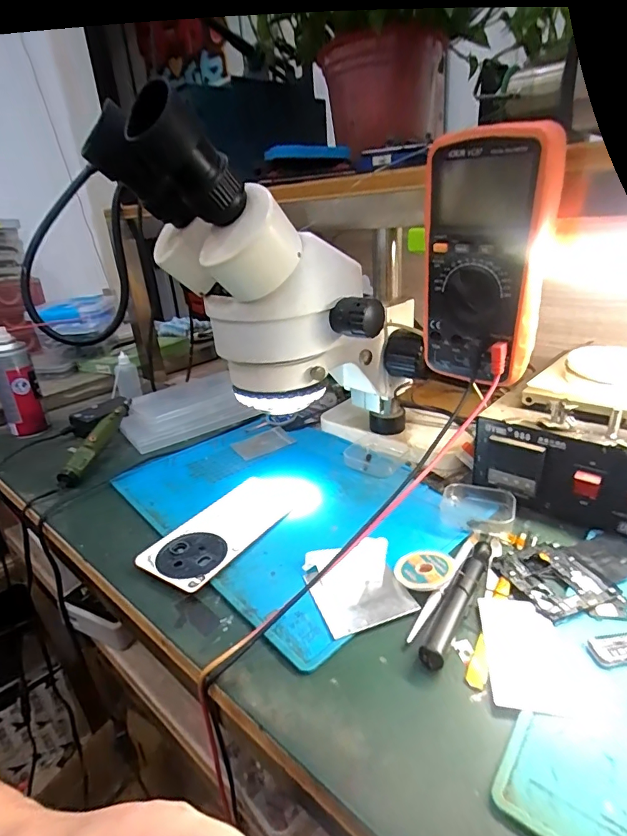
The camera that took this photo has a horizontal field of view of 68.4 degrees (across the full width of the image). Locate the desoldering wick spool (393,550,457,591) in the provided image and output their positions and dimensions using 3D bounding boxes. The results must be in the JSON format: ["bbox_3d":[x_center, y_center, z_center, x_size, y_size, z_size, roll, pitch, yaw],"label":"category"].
[{"bbox_3d":[0.087,0.117,0.360,0.045,0.011,0.042,-5,24,2],"label":"desoldering wick spool"}]

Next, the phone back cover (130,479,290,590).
[{"bbox_3d":[-0.083,0.103,0.431,0.074,0.010,0.145,12,30,34],"label":"phone back cover"}]

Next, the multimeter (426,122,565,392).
[{"bbox_3d":[0.127,-0.114,0.348,0.090,0.176,0.030,15,31,38],"label":"multimeter"}]

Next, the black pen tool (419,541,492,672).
[{"bbox_3d":[0.108,0.129,0.334,0.013,0.014,0.124,12,29,33],"label":"black pen tool"}]

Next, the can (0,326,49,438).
[{"bbox_3d":[-0.427,-0.048,0.663,0.051,0.148,0.046,-22,29,-32],"label":"can"}]

